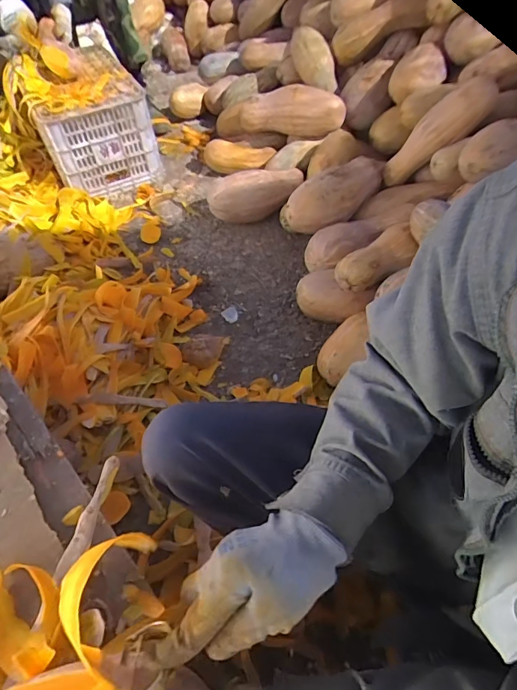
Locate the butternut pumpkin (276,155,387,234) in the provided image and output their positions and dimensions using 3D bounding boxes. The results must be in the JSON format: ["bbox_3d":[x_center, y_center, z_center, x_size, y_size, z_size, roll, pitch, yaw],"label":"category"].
[{"bbox_3d":[0.199,-0.404,1.143,0.267,0.150,0.138,-16,54,-8],"label":"butternut pumpkin"}]

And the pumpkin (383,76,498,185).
[{"bbox_3d":[0.441,-0.538,1.065,0.293,0.082,0.122,-41,50,25],"label":"pumpkin"}]

